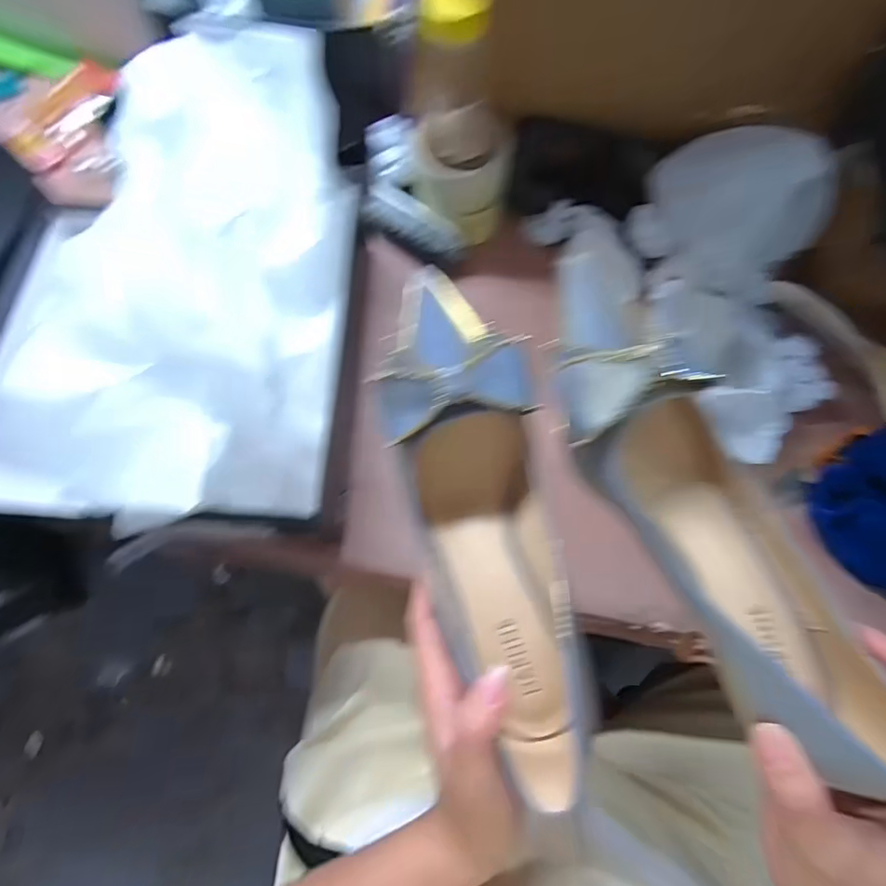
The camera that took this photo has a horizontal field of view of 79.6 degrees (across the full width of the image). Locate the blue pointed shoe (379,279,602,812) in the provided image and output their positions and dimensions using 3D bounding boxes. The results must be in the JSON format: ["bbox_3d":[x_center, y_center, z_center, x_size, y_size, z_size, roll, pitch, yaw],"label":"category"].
[{"bbox_3d":[0.024,0.042,0.265,0.070,0.076,0.247,-14,87,-4],"label":"blue pointed shoe"}]

